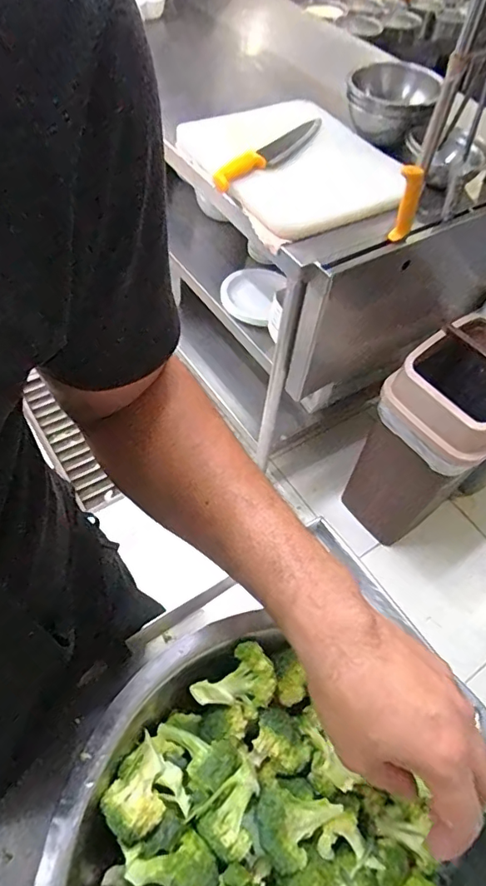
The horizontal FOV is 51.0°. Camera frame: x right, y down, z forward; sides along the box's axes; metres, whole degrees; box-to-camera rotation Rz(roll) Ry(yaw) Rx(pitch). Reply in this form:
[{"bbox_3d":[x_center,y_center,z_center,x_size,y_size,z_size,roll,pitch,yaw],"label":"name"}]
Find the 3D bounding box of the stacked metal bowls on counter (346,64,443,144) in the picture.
[{"bbox_3d":[0.306,-0.703,1.054,0.169,0.088,0.195,20,56,8],"label":"stacked metal bowls on counter"}]

